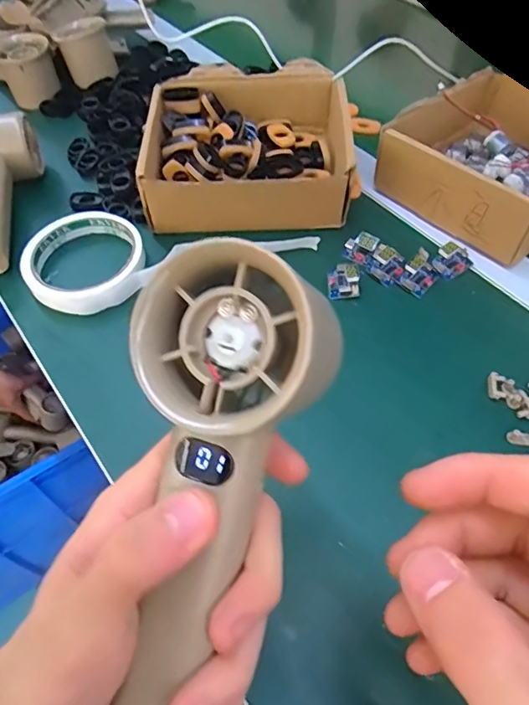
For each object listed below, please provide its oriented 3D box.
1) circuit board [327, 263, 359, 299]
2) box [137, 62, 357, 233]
[{"bbox_3d":[0.059,-0.054,0.384,0.022,0.011,0.029,1,55,2],"label":"circuit board"},{"bbox_3d":[-0.013,-0.176,0.439,0.170,0.052,0.149,-2,55,1],"label":"box"}]

